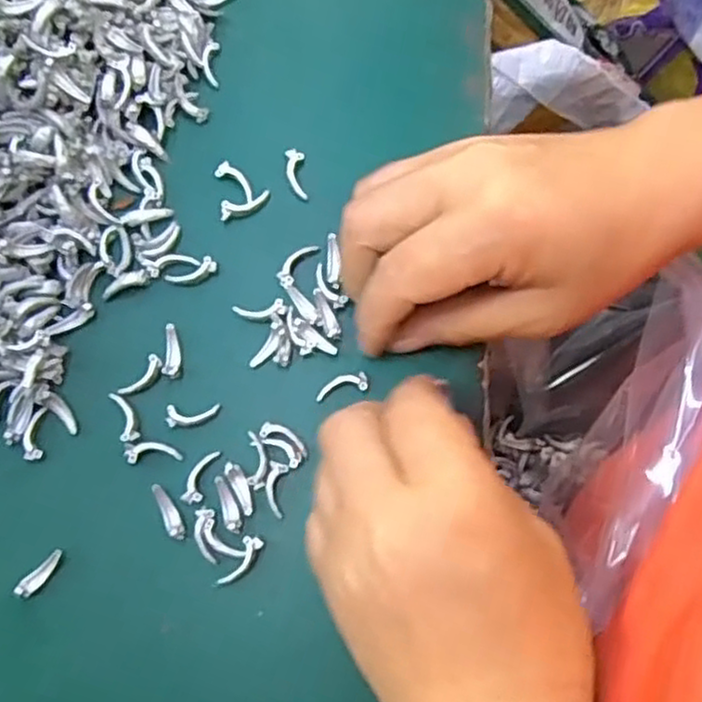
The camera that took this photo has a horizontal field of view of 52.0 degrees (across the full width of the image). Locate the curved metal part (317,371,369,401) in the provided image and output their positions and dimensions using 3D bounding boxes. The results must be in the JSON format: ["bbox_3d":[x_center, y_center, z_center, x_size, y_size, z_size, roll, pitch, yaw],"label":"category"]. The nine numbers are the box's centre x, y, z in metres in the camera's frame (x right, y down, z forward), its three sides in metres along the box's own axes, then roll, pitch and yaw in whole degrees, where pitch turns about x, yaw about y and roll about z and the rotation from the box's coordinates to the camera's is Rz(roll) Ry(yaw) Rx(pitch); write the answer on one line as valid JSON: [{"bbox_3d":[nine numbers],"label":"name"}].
[{"bbox_3d":[-0.003,0.013,0.272,0.020,0.004,0.007,-12,78,-3],"label":"curved metal part"}]

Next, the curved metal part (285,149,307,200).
[{"bbox_3d":[-0.022,-0.073,0.293,0.008,0.004,0.022,-4,77,-2],"label":"curved metal part"}]

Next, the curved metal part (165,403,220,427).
[{"bbox_3d":[-0.060,0.024,0.272,0.020,0.004,0.008,-5,77,-14],"label":"curved metal part"}]

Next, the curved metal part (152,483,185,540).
[{"bbox_3d":[-0.066,0.058,0.262,0.005,0.004,0.022,-26,79,-6],"label":"curved metal part"}]

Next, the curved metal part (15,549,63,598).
[{"bbox_3d":[-0.111,0.080,0.257,0.019,0.004,0.006,-44,81,-9],"label":"curved metal part"}]

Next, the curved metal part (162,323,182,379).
[{"bbox_3d":[-0.068,0.000,0.276,0.006,0.004,0.021,0,77,-1],"label":"curved metal part"}]

